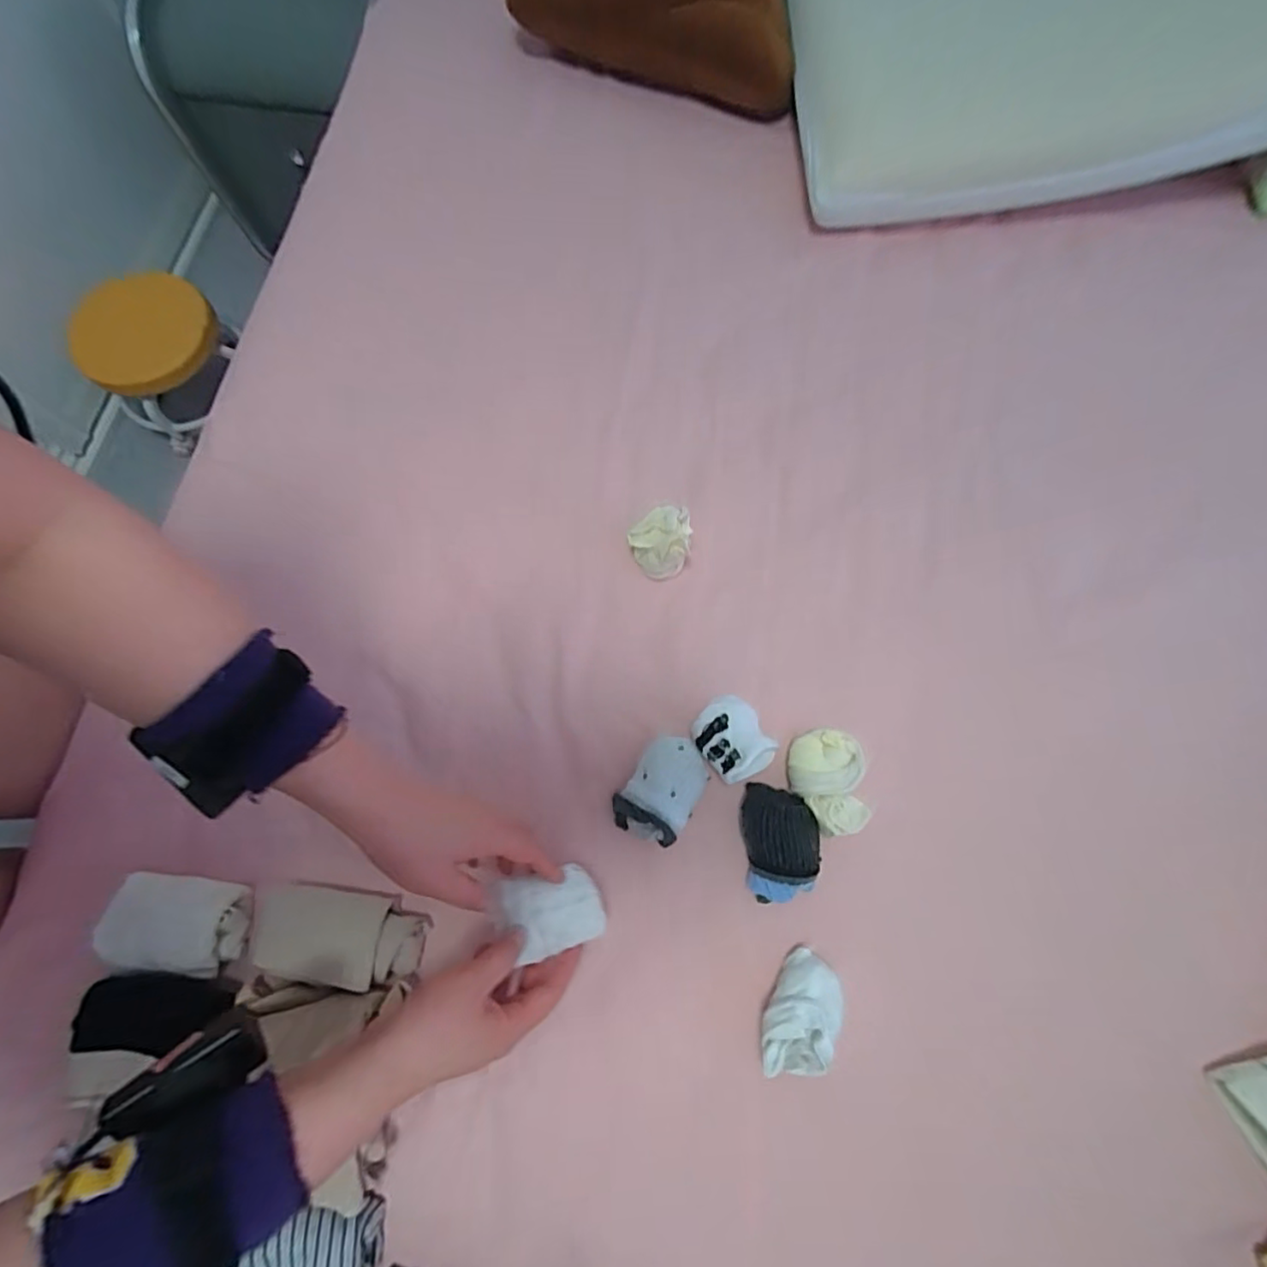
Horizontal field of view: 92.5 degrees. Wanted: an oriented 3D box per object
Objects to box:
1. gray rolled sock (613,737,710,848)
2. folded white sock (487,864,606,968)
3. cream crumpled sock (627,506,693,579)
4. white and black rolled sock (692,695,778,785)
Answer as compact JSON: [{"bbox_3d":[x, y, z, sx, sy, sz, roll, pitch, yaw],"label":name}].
[{"bbox_3d":[0.025,0.131,0.504,0.058,0.039,0.087,36,78,11],"label":"gray rolled sock"},{"bbox_3d":[-0.063,0.207,0.452,0.071,0.034,0.060,-18,74,-3],"label":"folded white sock"},{"bbox_3d":[0.023,-0.090,0.572,0.057,0.065,0.064,1,74,2],"label":"cream crumpled sock"},{"bbox_3d":[0.082,0.088,0.509,0.056,0.049,0.067,-31,75,-7],"label":"white and black rolled sock"}]

